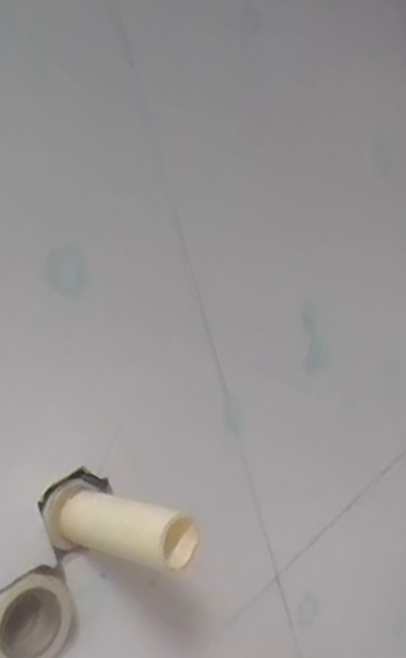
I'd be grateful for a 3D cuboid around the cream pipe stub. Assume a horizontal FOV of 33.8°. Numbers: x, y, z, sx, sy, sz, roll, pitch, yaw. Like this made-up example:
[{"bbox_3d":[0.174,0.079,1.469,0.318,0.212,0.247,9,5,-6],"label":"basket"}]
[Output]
[{"bbox_3d":[-0.037,0.086,0.296,0.076,0.023,0.019,7,18,39],"label":"cream pipe stub"}]

